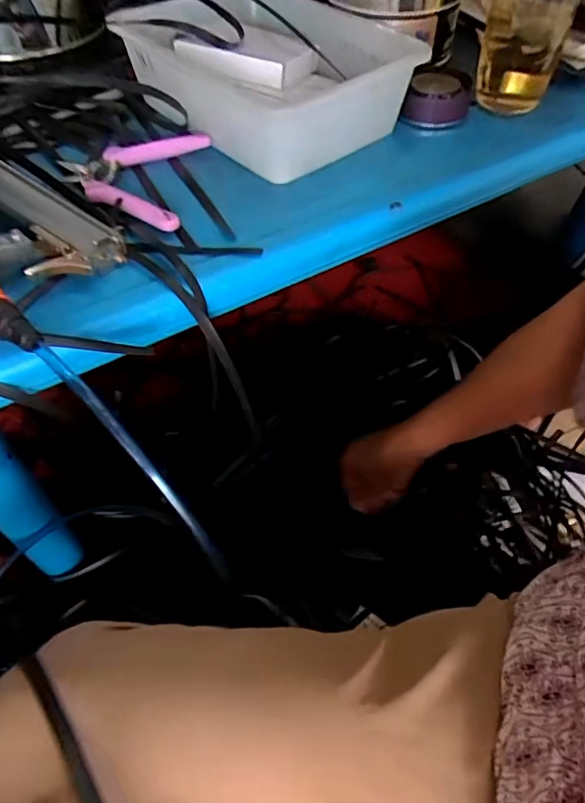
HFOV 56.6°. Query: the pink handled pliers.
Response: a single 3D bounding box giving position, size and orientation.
[{"bbox_3d":[-0.148,-0.203,0.482,0.122,0.015,0.146,3,54,0],"label":"pink handled pliers"}]

